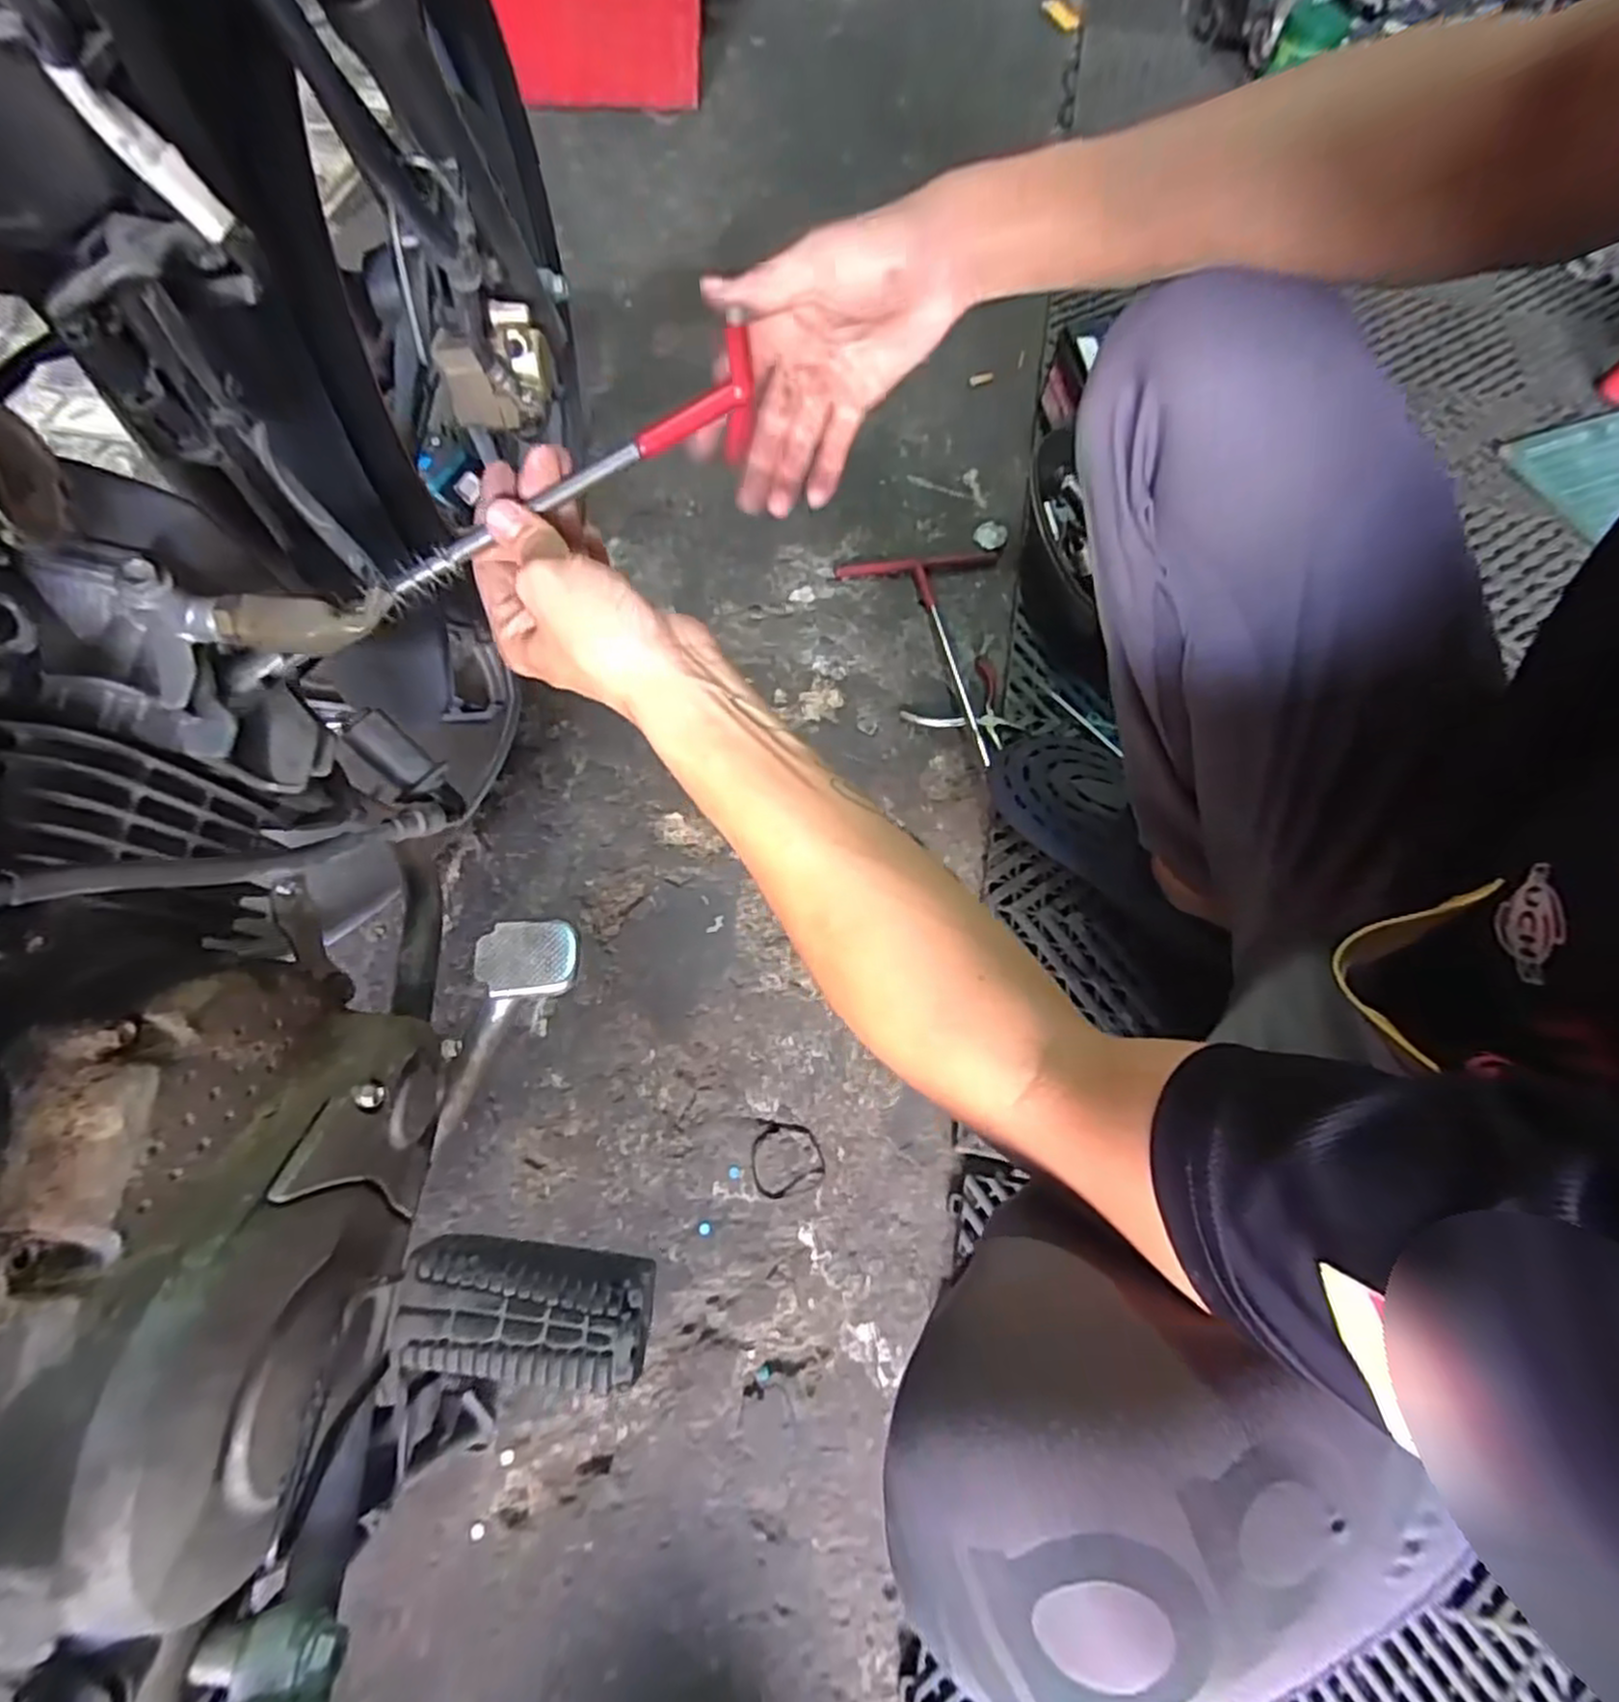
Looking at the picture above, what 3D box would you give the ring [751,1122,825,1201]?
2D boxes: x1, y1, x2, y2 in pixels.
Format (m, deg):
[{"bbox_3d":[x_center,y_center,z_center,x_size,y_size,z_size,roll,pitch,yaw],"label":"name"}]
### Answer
[{"bbox_3d":[-0.018,0.242,0.592,0.056,0.004,0.055,1,66,-2],"label":"ring"}]

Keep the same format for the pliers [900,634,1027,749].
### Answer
[{"bbox_3d":[0.181,-0.159,0.766,0.101,0.023,0.149,42,71,15],"label":"pliers"}]

